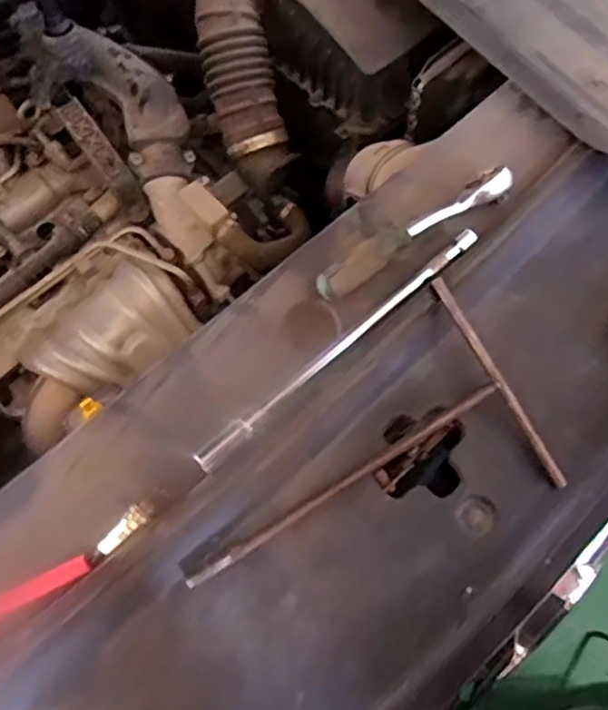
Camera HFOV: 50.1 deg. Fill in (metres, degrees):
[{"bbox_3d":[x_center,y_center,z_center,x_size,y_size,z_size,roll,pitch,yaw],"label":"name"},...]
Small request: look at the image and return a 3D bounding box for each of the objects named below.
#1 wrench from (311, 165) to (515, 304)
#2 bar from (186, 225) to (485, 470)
[{"bbox_3d":[0.095,-0.109,0.558,0.200,0.023,0.035,-35,69,-12],"label":"wrench"},{"bbox_3d":[0.033,-0.008,0.534,0.298,0.019,0.016,-40,70,-14],"label":"bar"}]

